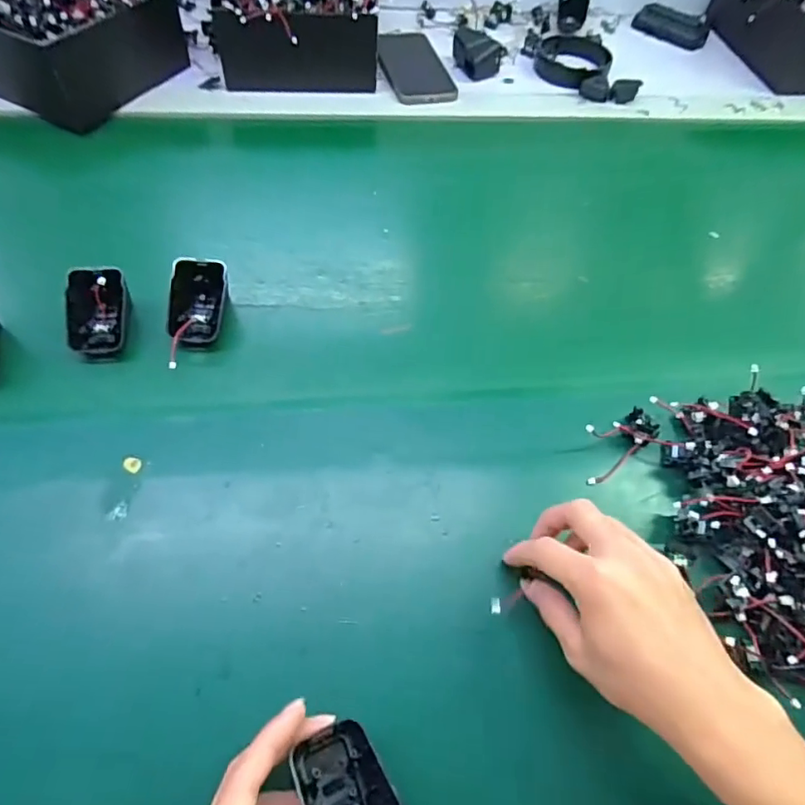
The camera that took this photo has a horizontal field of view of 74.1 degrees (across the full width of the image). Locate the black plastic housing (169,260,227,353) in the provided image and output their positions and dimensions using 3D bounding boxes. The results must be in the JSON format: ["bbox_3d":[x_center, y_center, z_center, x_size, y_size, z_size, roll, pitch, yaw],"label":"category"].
[{"bbox_3d":[-0.170,-0.081,0.442,0.047,0.038,0.067,4,59,-2],"label":"black plastic housing"}]

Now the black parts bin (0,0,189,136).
[{"bbox_3d":[-0.392,-0.412,0.590,0.221,0.095,0.174,25,60,9],"label":"black parts bin"}]

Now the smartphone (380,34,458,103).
[{"bbox_3d":[0.012,-0.433,0.684,0.080,0.013,0.156,-15,61,-14],"label":"smartphone"}]

